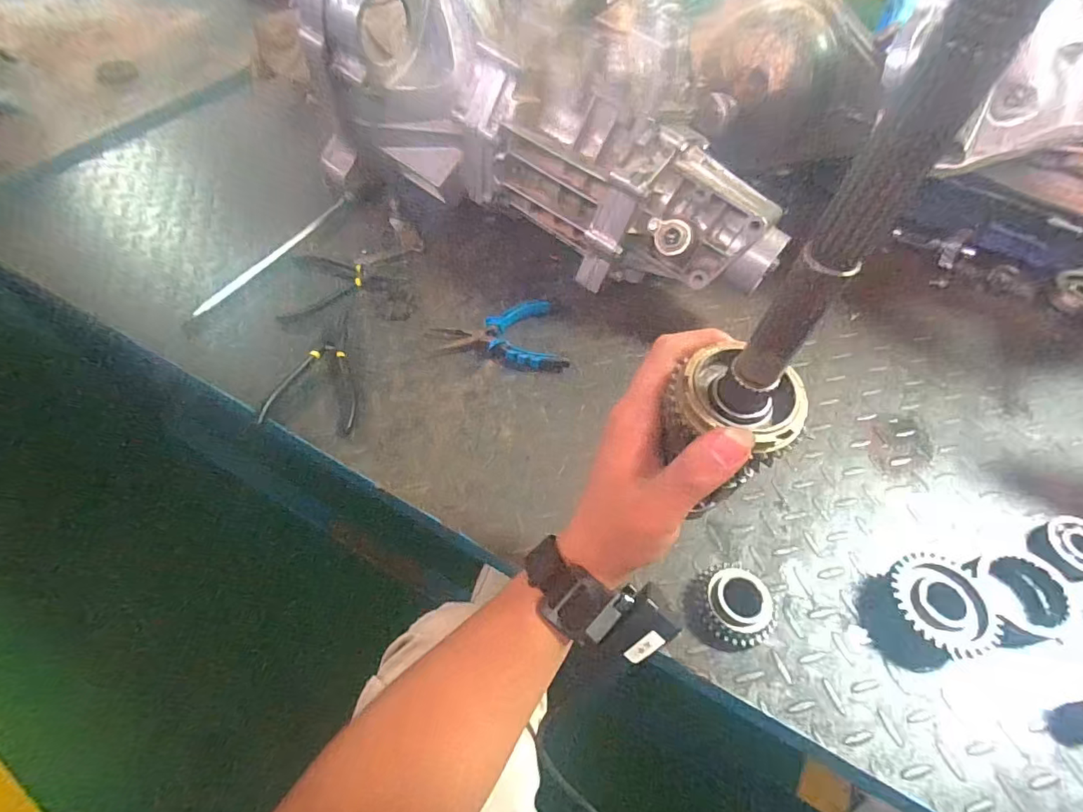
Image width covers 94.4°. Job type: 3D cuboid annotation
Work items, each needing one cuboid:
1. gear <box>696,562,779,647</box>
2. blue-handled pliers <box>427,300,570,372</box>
[{"bbox_3d":[0.160,0.161,0.410,0.063,0.029,0.061,11,57,4],"label":"gear"},{"bbox_3d":[-0.048,-0.076,0.563,0.138,0.016,0.102,-10,58,-9],"label":"blue-handled pliers"}]

